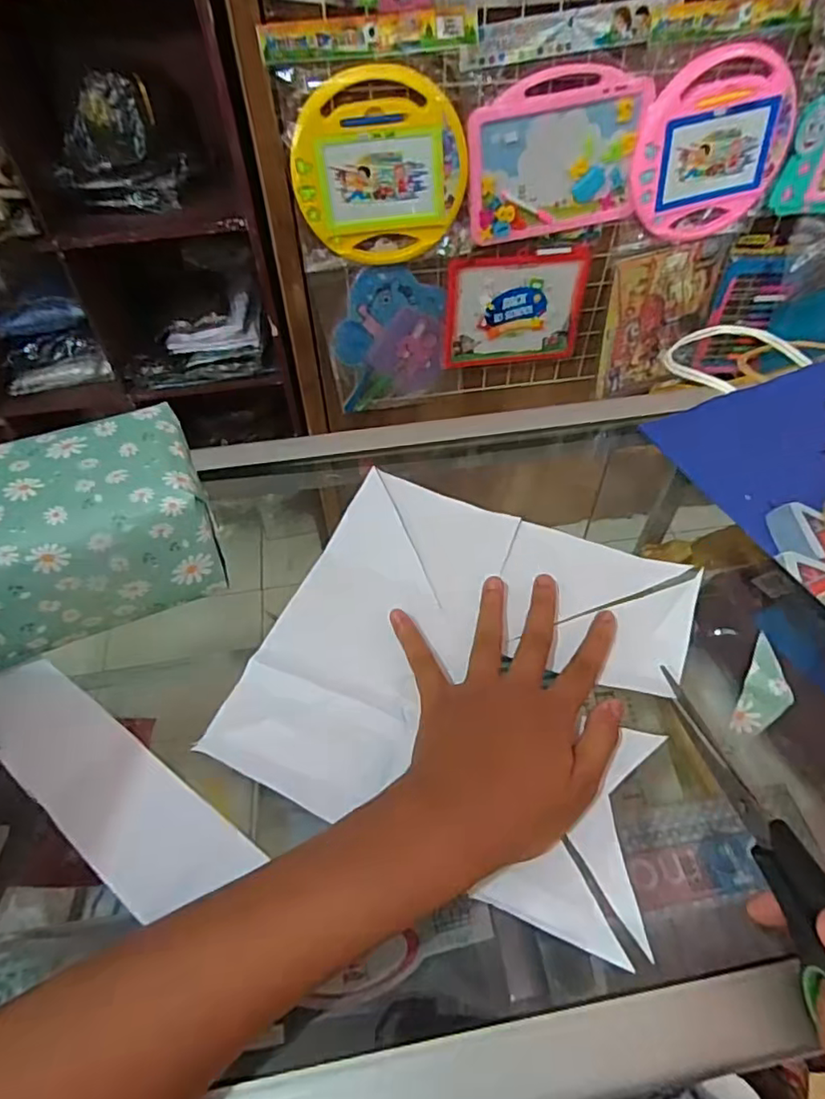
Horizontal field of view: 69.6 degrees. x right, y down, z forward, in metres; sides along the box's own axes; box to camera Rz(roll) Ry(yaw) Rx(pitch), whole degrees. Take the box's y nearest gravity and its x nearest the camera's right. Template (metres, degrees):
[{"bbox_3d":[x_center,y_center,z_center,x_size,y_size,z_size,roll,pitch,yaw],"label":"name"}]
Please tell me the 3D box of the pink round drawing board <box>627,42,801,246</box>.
[{"bbox_3d":[0.517,-0.683,1.017,0.278,0.267,0.027,-9,51,-7],"label":"pink round drawing board"}]

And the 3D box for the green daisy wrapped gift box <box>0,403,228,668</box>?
[{"bbox_3d":[-0.187,-0.008,0.333,0.139,0.081,0.090,-19,53,-14],"label":"green daisy wrapped gift box"}]

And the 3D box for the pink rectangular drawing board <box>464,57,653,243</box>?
[{"bbox_3d":[0.238,-0.655,0.996,0.293,0.236,0.015,-6,51,-5],"label":"pink rectangular drawing board"}]

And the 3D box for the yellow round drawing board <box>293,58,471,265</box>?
[{"bbox_3d":[-0.053,-0.619,0.984,0.273,0.273,0.027,-2,51,-1],"label":"yellow round drawing board"}]

